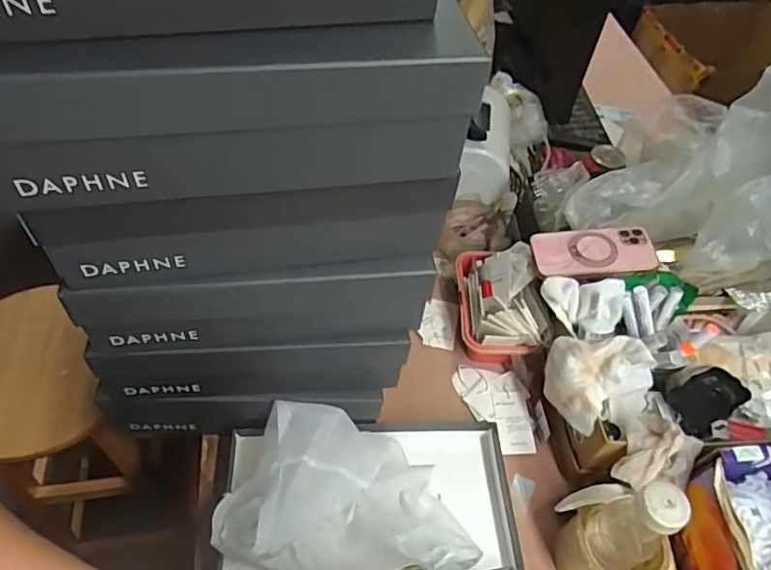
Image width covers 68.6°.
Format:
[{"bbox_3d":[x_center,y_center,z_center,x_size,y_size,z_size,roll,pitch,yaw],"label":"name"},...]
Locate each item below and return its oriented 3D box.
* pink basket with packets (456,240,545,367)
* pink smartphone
[{"bbox_3d":[0.148,0.018,0.757,0.099,0.084,0.159,4,52,-2],"label":"pink basket with packets"},{"bbox_3d":[0.262,-0.042,0.712,0.146,0.012,0.080,-4,52,2],"label":"pink smartphone"}]

